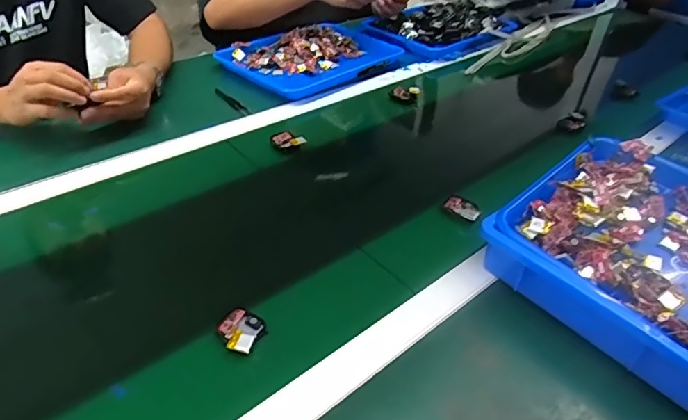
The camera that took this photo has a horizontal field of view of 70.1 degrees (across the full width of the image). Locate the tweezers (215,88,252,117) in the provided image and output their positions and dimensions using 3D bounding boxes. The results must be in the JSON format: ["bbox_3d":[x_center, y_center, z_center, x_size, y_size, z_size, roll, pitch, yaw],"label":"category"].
[{"bbox_3d":[-0.196,-0.190,0.856,0.016,0.006,0.124,-23,42,-27],"label":"tweezers"}]

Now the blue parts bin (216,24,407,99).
[{"bbox_3d":[-0.053,-0.322,1.014,0.370,0.038,0.229,-29,47,-32],"label":"blue parts bin"}]

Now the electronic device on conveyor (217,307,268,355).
[{"bbox_3d":[-0.100,0.115,0.471,0.043,0.011,0.047,15,41,17],"label":"electronic device on conveyor"}]

